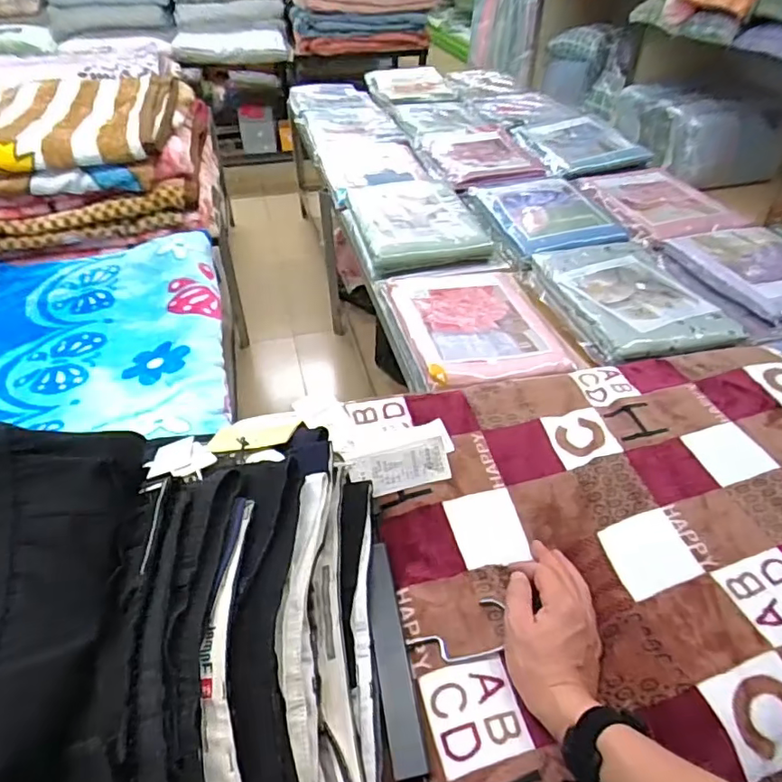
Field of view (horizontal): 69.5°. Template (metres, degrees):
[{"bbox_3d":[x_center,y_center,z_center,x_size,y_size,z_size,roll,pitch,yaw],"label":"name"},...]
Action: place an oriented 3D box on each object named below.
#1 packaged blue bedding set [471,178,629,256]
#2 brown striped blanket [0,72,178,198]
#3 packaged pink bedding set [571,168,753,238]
[{"bbox_3d":[0.416,-0.478,1.475,0.273,0.038,0.389,-8,42,-8],"label":"packaged blue bedding set"},{"bbox_3d":[-0.823,-0.703,1.452,0.484,0.096,0.777,-10,42,-10],"label":"brown striped blanket"},{"bbox_3d":[0.711,-0.526,1.542,0.264,0.066,0.450,-8,42,-8],"label":"packaged pink bedding set"}]

